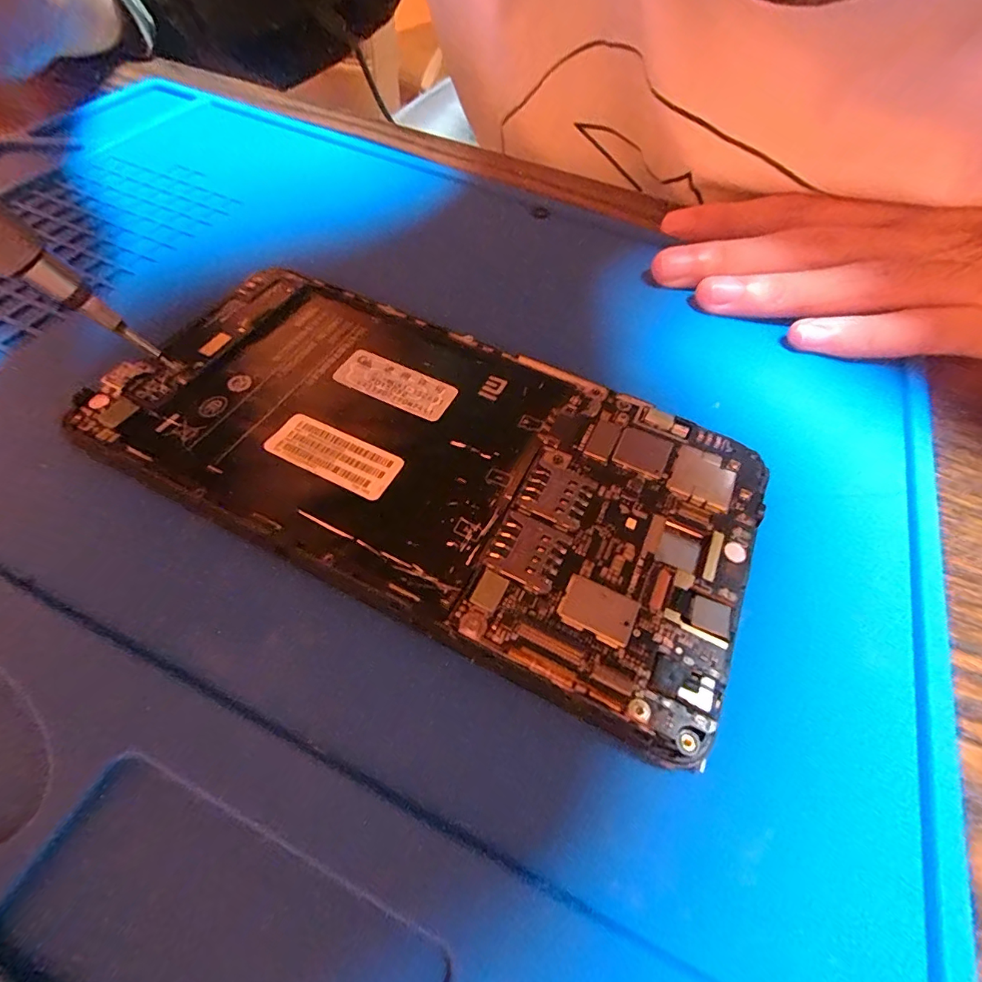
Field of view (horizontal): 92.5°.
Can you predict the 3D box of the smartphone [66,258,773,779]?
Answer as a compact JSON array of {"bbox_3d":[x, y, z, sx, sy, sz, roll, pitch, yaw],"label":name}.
[{"bbox_3d":[-0.017,-0.010,0.107,0.144,0.007,0.072,25,59,12],"label":"smartphone"}]

